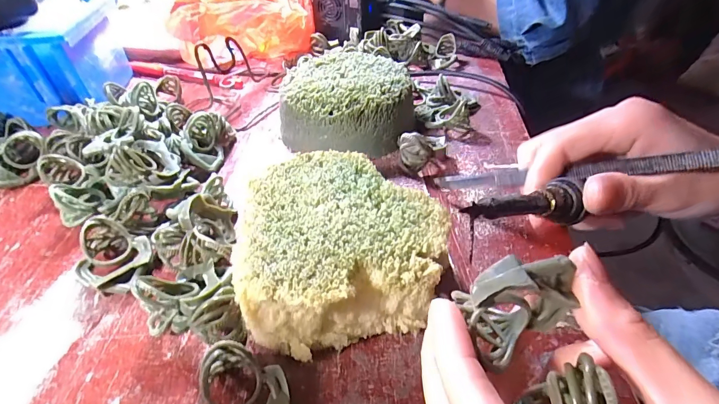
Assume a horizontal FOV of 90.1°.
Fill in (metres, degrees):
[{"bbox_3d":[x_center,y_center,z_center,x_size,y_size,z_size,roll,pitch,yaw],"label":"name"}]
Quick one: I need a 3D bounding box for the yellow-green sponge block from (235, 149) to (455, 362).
[{"bbox_3d":[-0.009,0.020,0.186,0.095,0.043,0.107,-8,45,-7],"label":"yellow-green sponge block"}]

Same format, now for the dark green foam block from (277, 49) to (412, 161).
[{"bbox_3d":[-0.012,-0.080,0.290,0.099,0.046,0.093,-4,44,-3],"label":"dark green foam block"}]

